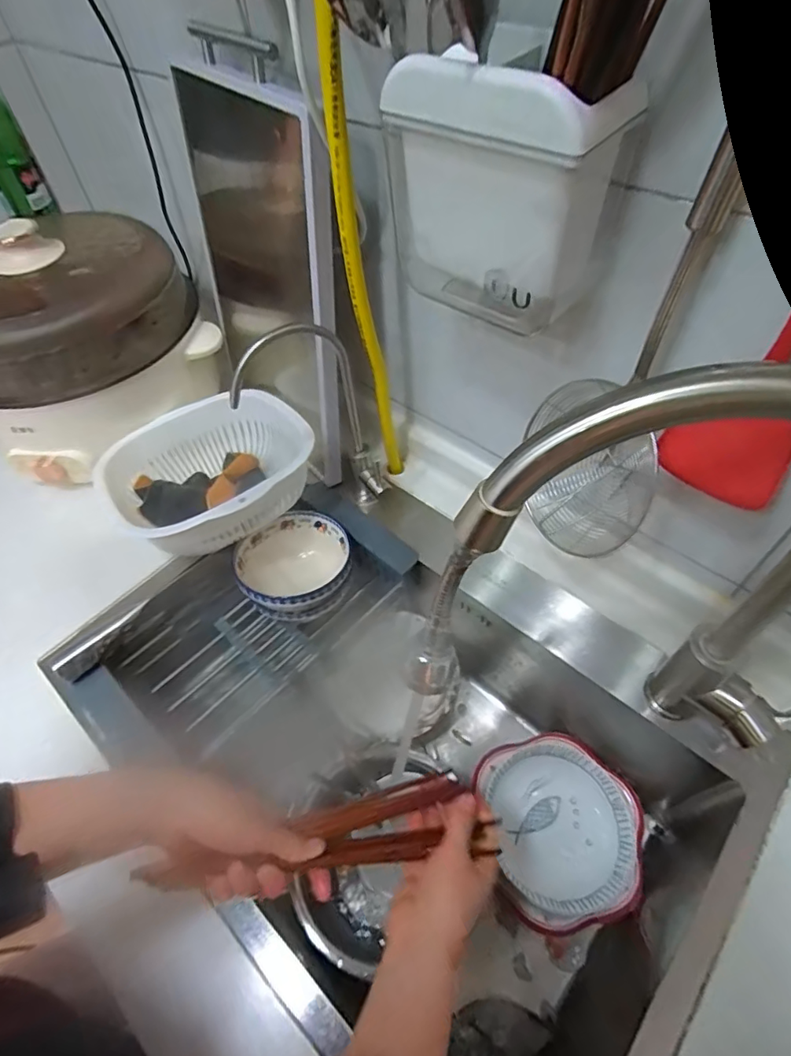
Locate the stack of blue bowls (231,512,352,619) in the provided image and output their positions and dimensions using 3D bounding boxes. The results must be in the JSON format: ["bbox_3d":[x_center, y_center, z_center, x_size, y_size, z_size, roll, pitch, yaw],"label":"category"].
[{"bbox_3d":[-0.118,0.061,0.662,0.130,0.120,0.133,-23,55,-13],"label":"stack of blue bowls"}]

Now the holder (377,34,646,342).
[{"bbox_3d":[0.071,-0.238,0.378,0.155,0.172,0.078,35,62,25],"label":"holder"}]

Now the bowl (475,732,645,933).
[{"bbox_3d":[0.190,0.329,0.592,0.165,0.049,0.180,-2,53,2],"label":"bowl"}]

